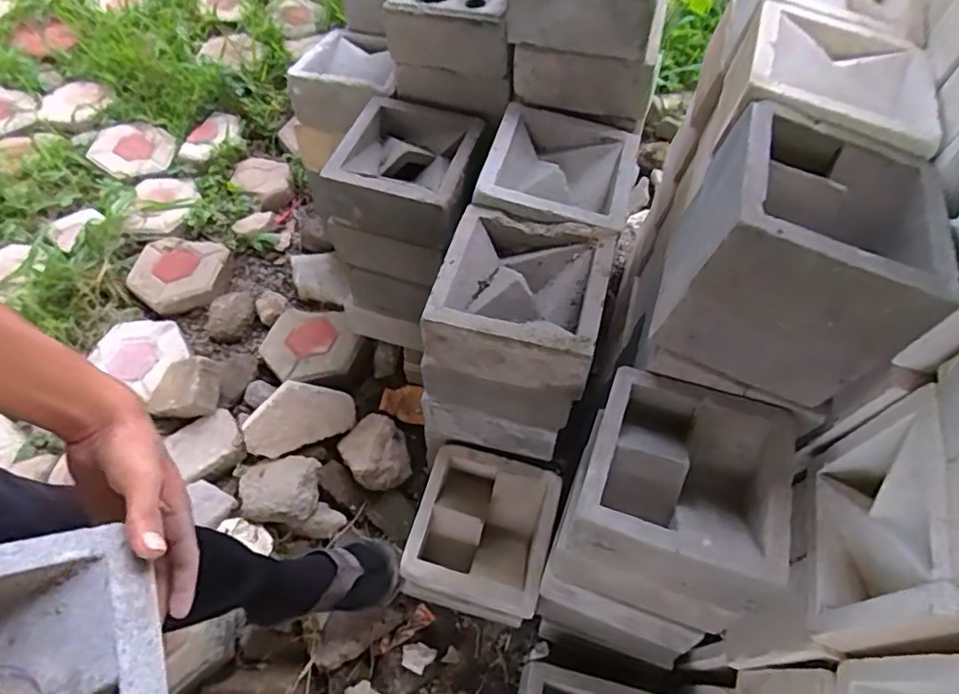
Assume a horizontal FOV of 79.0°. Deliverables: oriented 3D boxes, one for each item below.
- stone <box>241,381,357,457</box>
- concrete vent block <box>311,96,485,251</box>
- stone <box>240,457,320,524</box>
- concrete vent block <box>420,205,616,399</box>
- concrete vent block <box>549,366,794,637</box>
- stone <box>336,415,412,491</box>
[{"bbox_3d":[-0.332,0.122,1.063,0.197,0.035,0.118,-18,82,-18],"label":"stone"},{"bbox_3d":[-0.116,-0.289,0.944,0.215,0.089,0.211,16,59,8],"label":"concrete vent block"},{"bbox_3d":[-0.363,0.259,1.052,0.144,0.065,0.111,-2,58,-2],"label":"stone"},{"bbox_3d":[0.055,-0.065,0.749,0.206,0.100,0.206,14,59,7],"label":"concrete vent block"},{"bbox_3d":[0.217,0.173,0.681,0.200,0.191,0.217,18,59,9],"label":"concrete vent block"},{"bbox_3d":[-0.193,0.198,1.090,0.119,0.069,0.146,-24,62,-16],"label":"stone"}]

